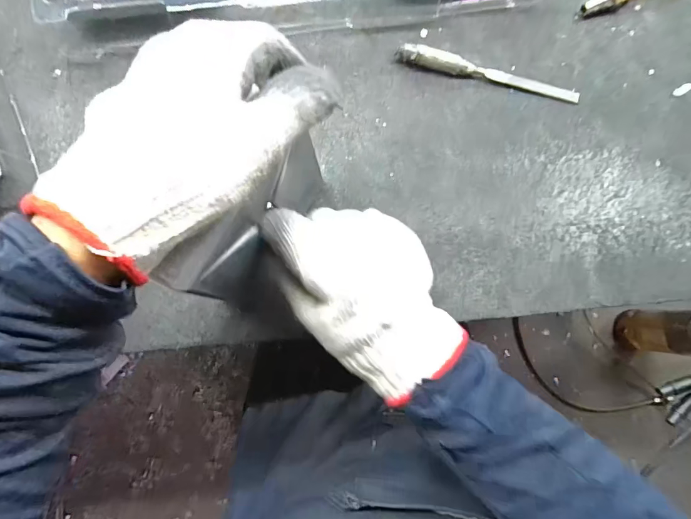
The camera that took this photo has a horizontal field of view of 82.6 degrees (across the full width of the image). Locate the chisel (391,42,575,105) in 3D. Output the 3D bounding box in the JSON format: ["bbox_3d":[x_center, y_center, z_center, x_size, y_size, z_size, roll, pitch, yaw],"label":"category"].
[{"bbox_3d":[0.136,-0.173,0.369,0.177,0.017,0.013,13,83,-1],"label":"chisel"}]

